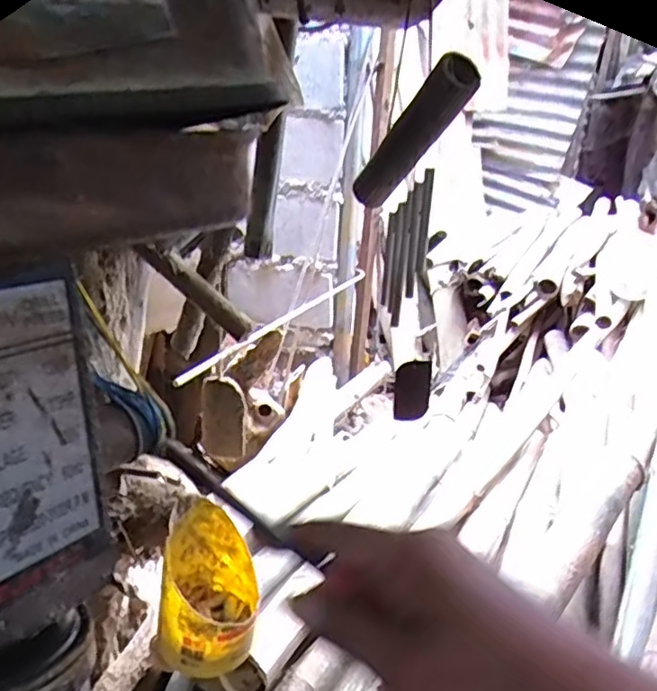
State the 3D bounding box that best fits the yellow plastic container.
[{"bbox_3d":[-0.112,0.228,0.598,0.085,0.135,0.096,2,17,-4],"label":"yellow plastic container"}]

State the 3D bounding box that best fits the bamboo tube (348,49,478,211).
[{"bbox_3d":[0.076,-0.186,0.572,0.032,0.040,0.180,-7,-20,-29],"label":"bamboo tube"}]

